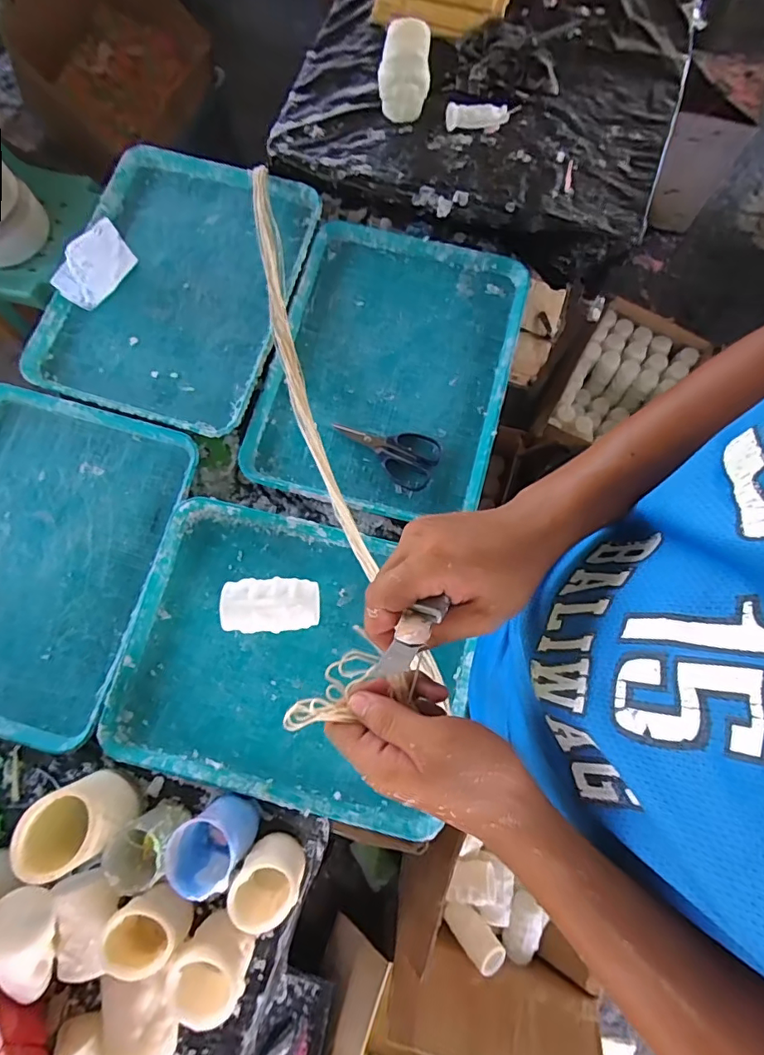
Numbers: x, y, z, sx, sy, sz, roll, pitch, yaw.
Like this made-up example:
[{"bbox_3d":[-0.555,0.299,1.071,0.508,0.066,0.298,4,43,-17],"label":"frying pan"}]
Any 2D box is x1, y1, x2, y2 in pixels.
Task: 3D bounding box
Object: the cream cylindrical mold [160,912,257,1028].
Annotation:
[{"bbox_3d":[-0.179,0.466,0.531,0.075,0.076,0.079,27,78,6],"label":"cream cylindrical mold"}]

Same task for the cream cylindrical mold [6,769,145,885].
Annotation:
[{"bbox_3d":[-0.335,0.329,0.564,0.099,0.112,0.082,-37,79,-8],"label":"cream cylindrical mold"}]

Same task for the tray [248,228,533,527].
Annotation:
[{"bbox_3d":[0.013,-0.236,0.739,0.337,0.027,0.428,15,78,4],"label":"tray"}]

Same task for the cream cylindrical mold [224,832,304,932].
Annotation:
[{"bbox_3d":[-0.124,0.392,0.556,0.067,0.083,0.067,0,78,1],"label":"cream cylindrical mold"}]

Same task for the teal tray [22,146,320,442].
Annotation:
[{"bbox_3d":[-0.310,-0.370,0.763,0.332,0.025,0.422,16,79,4],"label":"teal tray"}]

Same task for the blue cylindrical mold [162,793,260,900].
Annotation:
[{"bbox_3d":[-0.188,0.352,0.563,0.075,0.093,0.076,0,78,1],"label":"blue cylindrical mold"}]

